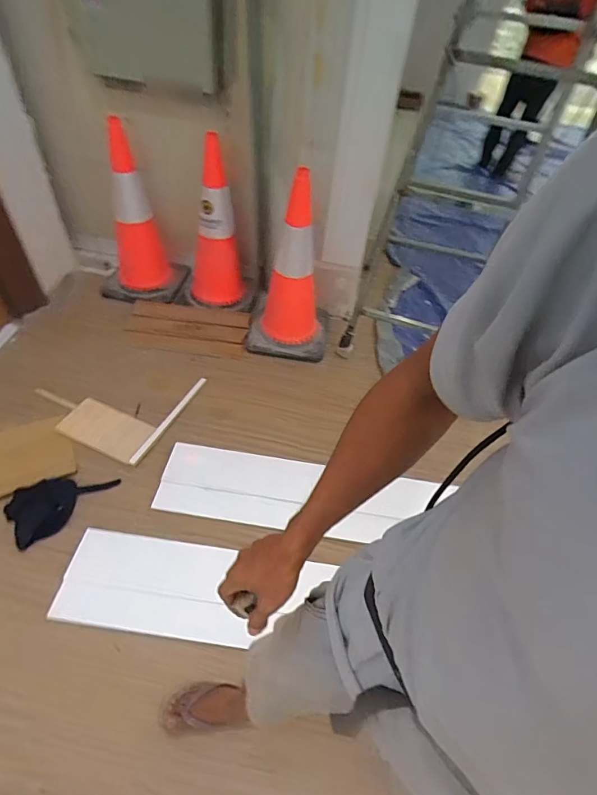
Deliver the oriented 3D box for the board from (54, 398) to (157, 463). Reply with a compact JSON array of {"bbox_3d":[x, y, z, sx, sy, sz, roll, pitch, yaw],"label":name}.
[{"bbox_3d":[-0.699,0.109,1.606,0.285,0.027,0.181,26,54,-1],"label":"board"}]

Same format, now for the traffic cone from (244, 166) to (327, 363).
[{"bbox_3d":[-0.025,-0.553,1.777,0.330,0.732,0.408,8,50,1],"label":"traffic cone"}]

